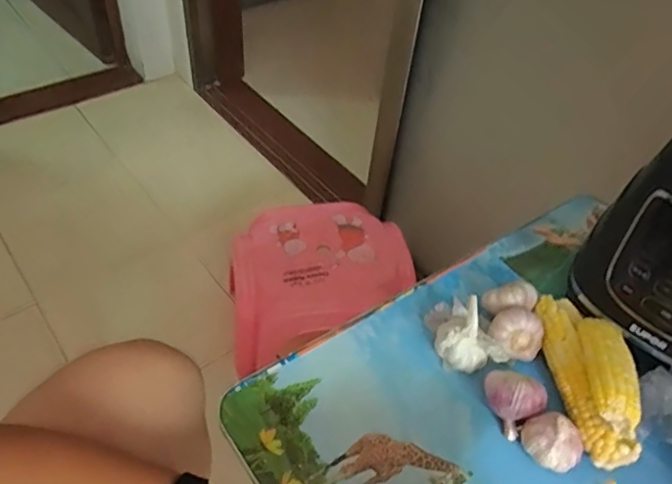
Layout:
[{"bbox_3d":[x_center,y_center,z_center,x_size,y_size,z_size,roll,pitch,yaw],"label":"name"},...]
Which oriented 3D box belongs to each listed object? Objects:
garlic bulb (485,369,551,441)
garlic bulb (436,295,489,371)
[{"bbox_3d":[0.167,0.145,0.524,0.044,0.044,0.053,-29,57,-29],"label":"garlic bulb"},{"bbox_3d":[0.123,0.097,0.562,0.044,0.057,0.059,-8,49,-14],"label":"garlic bulb"}]

